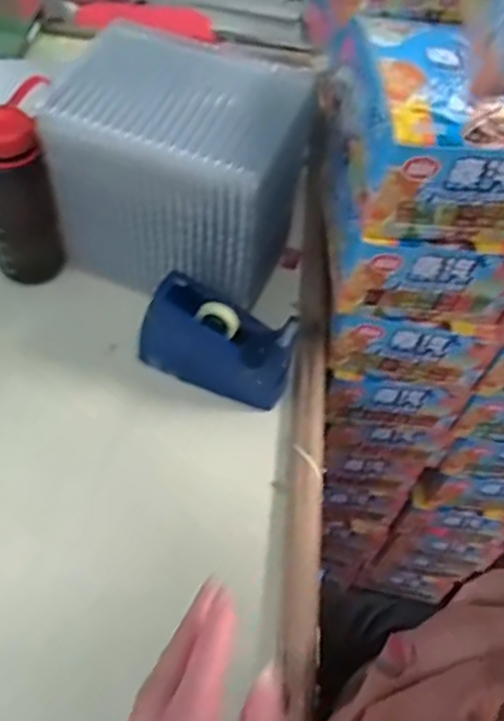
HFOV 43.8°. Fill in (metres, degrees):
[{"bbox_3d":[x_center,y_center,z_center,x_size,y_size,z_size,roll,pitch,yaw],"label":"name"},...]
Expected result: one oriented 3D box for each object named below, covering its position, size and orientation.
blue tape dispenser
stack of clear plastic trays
[{"bbox_3d":[-0.031,-0.018,0.561,0.136,0.079,0.057,19,50,9],"label":"blue tape dispenser"},{"bbox_3d":[-0.067,-0.173,0.594,0.201,0.173,0.161,23,51,12],"label":"stack of clear plastic trays"}]

